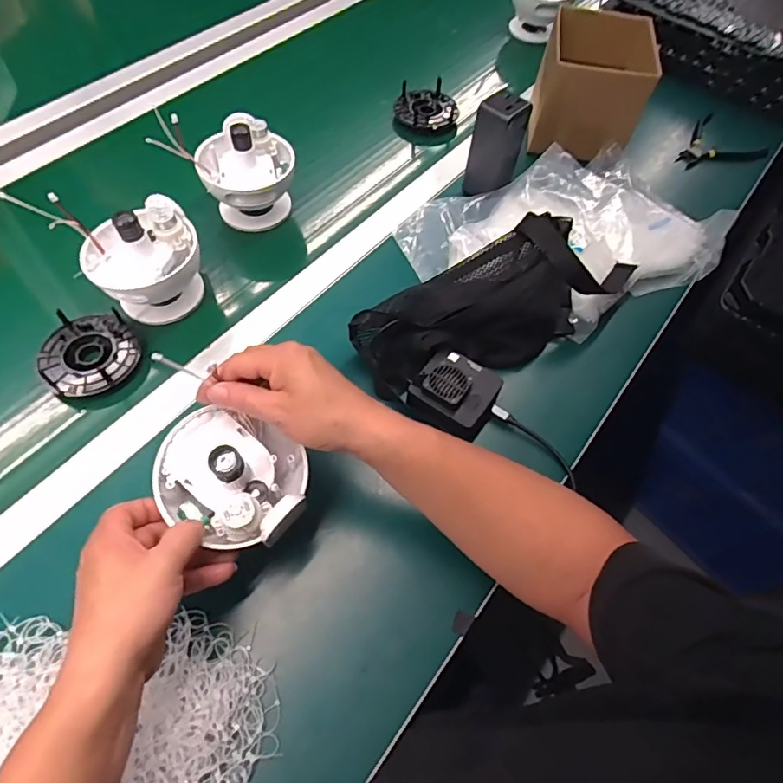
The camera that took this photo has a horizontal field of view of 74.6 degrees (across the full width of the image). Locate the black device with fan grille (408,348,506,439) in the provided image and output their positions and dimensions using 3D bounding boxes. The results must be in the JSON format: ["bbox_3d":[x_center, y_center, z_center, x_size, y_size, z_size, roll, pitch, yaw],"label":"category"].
[{"bbox_3d":[0.067,-0.001,0.532,0.082,0.042,0.075,32,64,13],"label":"black device with fan grille"}]

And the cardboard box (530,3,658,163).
[{"bbox_3d":[0.272,-0.416,0.713,0.134,0.129,0.154,12,61,3],"label":"cardboard box"}]

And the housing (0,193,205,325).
[{"bbox_3d":[-0.282,-0.143,0.566,0.133,0.120,0.118,-34,69,-20],"label":"housing"}]

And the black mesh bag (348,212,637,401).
[{"bbox_3d":[0.119,-0.104,0.560,0.321,0.093,0.120,-30,67,-19],"label":"black mesh bag"}]

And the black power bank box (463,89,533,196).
[{"bbox_3d":[0.132,-0.307,0.648,0.052,0.116,0.047,42,67,18],"label":"black power bank box"}]

